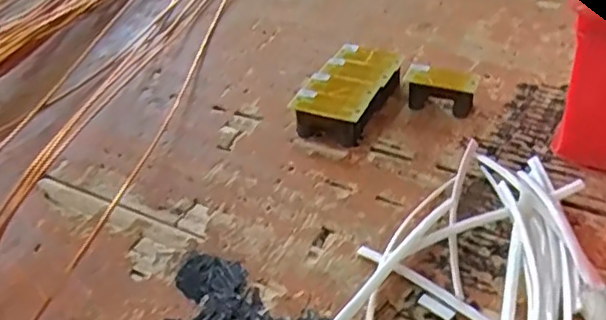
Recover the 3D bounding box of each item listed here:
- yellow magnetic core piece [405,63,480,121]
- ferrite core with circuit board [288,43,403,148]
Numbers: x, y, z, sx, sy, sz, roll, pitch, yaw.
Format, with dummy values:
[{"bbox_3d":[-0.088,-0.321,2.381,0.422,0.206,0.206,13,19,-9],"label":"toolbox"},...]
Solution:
[{"bbox_3d":[0.132,-0.067,0.614,0.069,0.035,0.027,15,42,25],"label":"yellow magnetic core piece"},{"bbox_3d":[0.045,-0.066,0.626,0.070,0.035,0.124,15,43,25],"label":"ferrite core with circuit board"}]

